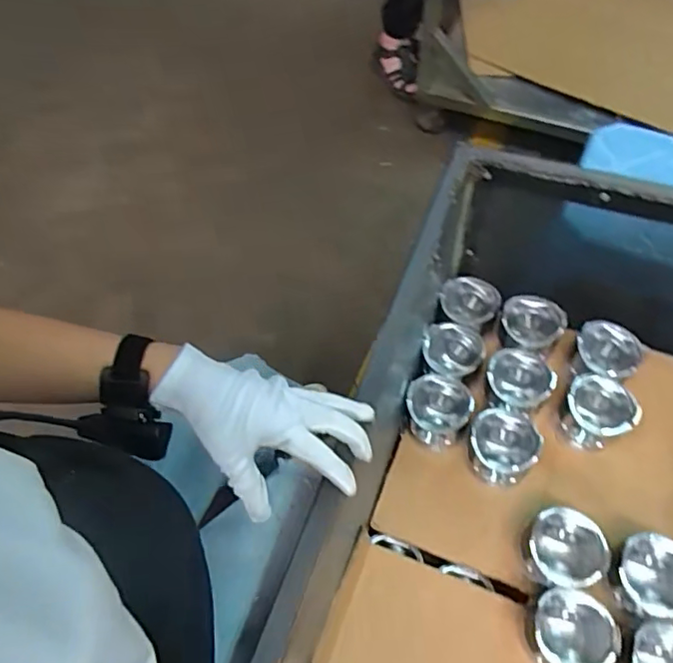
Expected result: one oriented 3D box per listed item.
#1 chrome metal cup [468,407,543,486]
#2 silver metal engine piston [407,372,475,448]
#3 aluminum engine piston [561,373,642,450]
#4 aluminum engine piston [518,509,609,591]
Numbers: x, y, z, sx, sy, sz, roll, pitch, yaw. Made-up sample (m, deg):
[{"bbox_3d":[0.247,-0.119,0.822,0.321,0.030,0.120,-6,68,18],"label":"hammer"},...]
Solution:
[{"bbox_3d":[0.212,0.147,0.727,0.079,0.075,0.085,-2,59,3],"label":"chrome metal cup"},{"bbox_3d":[0.135,0.103,0.754,0.082,0.063,0.086,20,63,15],"label":"silver metal engine piston"},{"bbox_3d":[0.338,0.106,0.741,0.082,0.076,0.086,-2,59,3],"label":"aluminum engine piston"},{"bbox_3d":[0.259,0.255,0.659,0.080,0.074,0.085,-2,59,3],"label":"aluminum engine piston"}]

